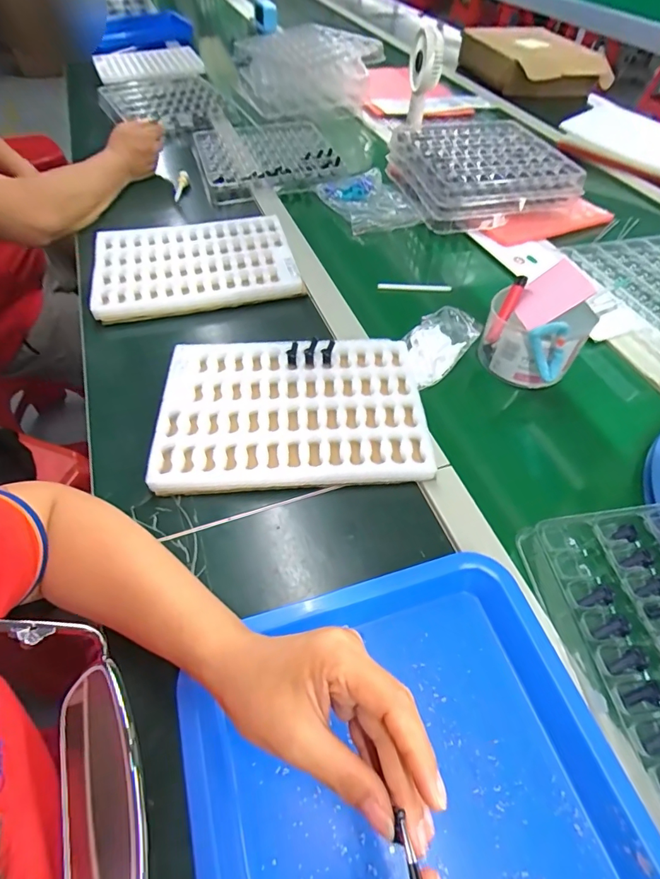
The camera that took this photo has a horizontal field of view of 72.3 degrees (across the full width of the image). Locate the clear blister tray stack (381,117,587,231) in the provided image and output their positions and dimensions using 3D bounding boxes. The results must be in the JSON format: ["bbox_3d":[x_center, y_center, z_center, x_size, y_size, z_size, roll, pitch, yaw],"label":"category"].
[{"bbox_3d":[0.260,-0.476,0.801,0.250,0.069,0.254,-12,54,-12],"label":"clear blister tray stack"}]

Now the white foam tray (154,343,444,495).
[{"bbox_3d":[-0.038,-0.032,0.484,0.268,0.027,0.184,-2,54,-3],"label":"white foam tray"}]

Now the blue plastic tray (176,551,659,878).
[{"bbox_3d":[0.062,0.251,0.269,0.271,0.031,0.327,-13,55,-11],"label":"blue plastic tray"}]

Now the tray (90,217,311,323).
[{"bbox_3d":[-0.191,-0.250,0.645,0.271,0.030,0.183,-12,55,-10],"label":"tray"}]

